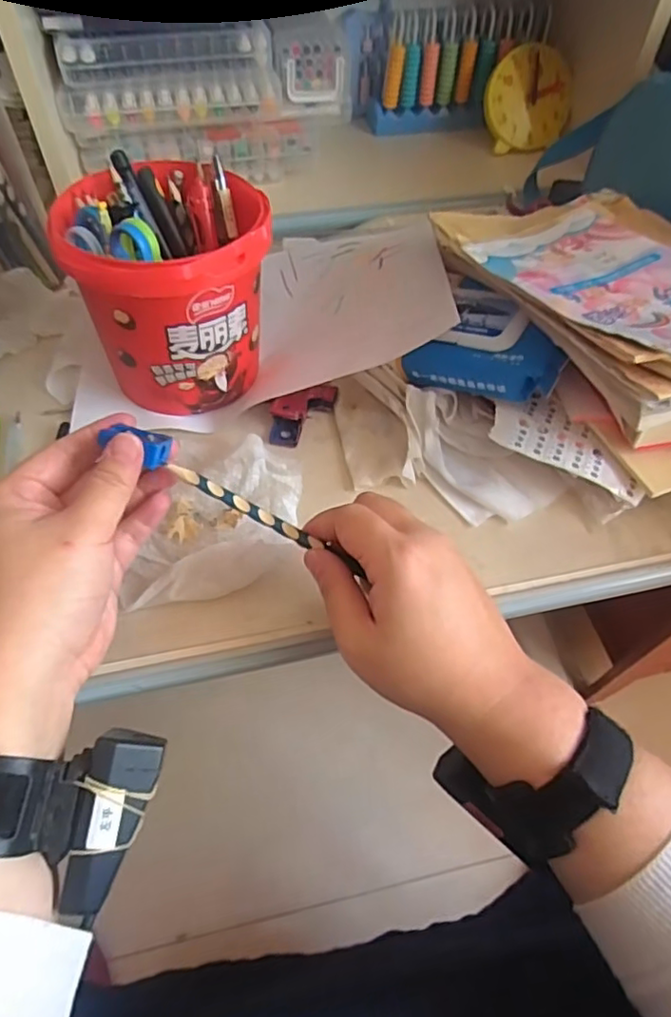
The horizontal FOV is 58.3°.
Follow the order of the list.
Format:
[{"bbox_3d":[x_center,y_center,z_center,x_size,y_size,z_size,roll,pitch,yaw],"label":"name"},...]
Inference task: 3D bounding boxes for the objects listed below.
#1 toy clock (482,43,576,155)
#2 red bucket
[{"bbox_3d":[0.207,-0.436,0.643,0.091,0.094,0.015,-21,20,4],"label":"toy clock"},{"bbox_3d":[-0.107,-0.148,0.414,0.112,0.121,0.122,1,55,-2],"label":"red bucket"}]

